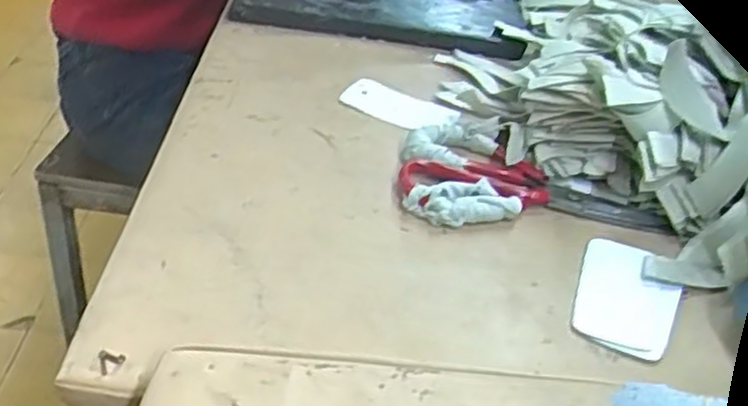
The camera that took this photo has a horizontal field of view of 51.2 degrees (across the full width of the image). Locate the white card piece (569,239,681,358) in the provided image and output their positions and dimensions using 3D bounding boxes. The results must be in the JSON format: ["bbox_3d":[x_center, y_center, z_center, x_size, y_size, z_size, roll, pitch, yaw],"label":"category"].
[{"bbox_3d":[0.170,0.063,0.531,0.067,0.010,0.103,21,38,18],"label":"white card piece"}]

